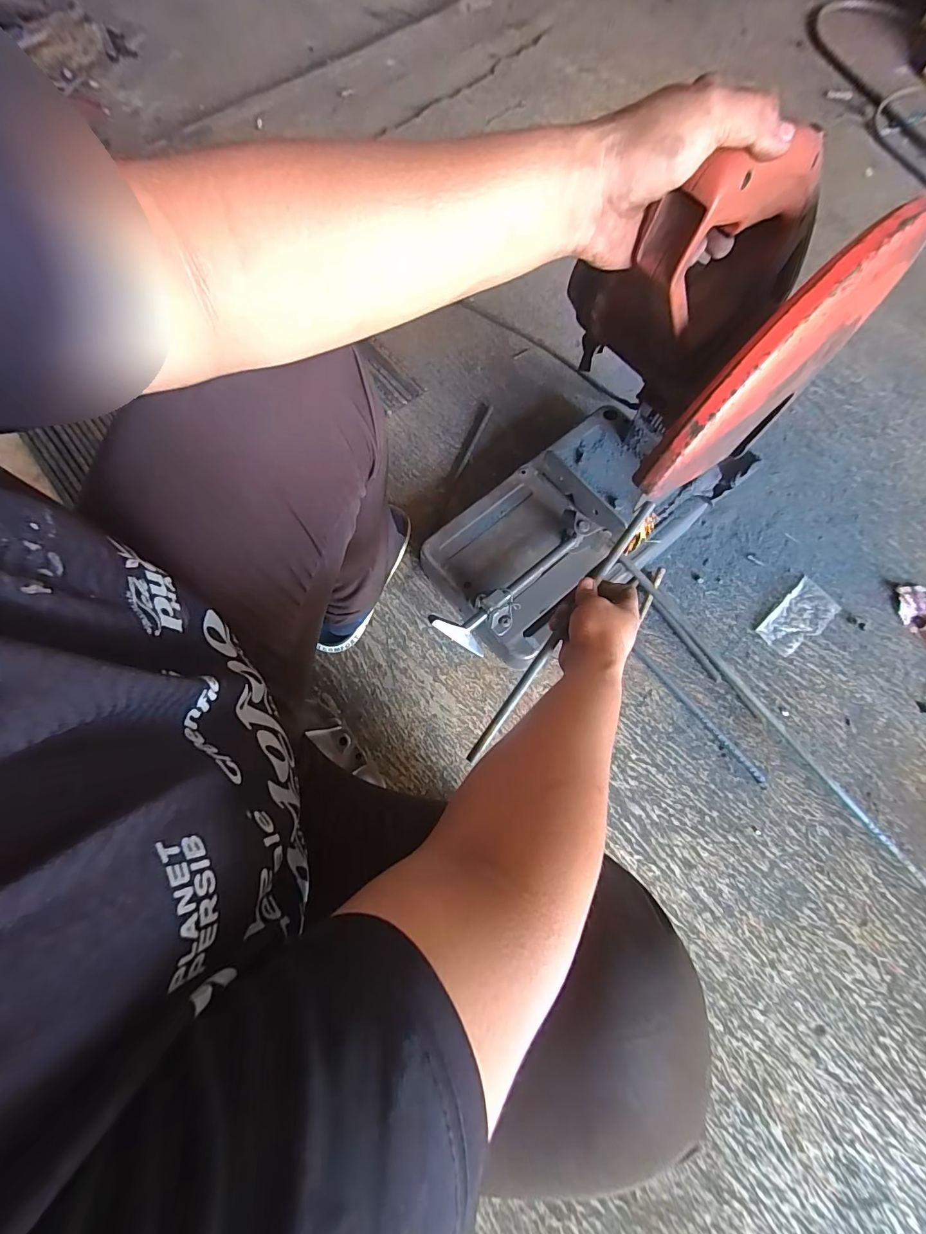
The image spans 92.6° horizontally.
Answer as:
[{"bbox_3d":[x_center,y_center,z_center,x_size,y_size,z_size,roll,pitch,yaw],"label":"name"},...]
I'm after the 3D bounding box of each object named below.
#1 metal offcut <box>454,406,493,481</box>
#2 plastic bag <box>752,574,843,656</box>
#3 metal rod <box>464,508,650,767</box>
[{"bbox_3d":[0.018,-0.332,0.836,0.016,0.009,0.176,23,76,6],"label":"metal offcut"},{"bbox_3d":[0.563,0.002,0.744,0.139,0.008,0.076,-39,78,-9],"label":"plastic bag"},{"bbox_3d":[0.107,0.010,0.472,0.013,0.015,0.335,35,82,9],"label":"metal rod"}]

